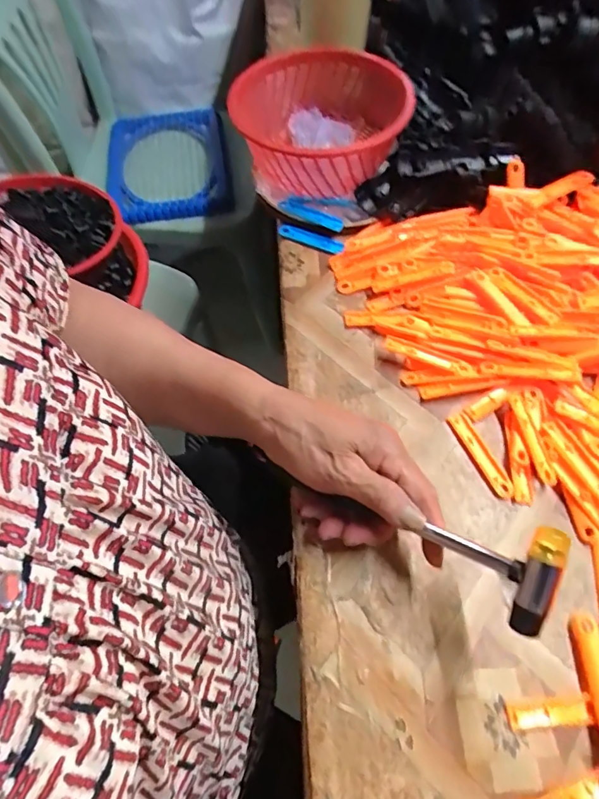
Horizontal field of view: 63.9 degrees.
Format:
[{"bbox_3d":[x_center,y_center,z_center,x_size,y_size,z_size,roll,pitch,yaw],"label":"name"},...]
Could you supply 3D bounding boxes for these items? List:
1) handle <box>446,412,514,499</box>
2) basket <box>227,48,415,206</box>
[{"bbox_3d":[0.147,0.044,0.387,0.017,0.006,0.077,-22,62,-11],"label":"handle"},{"bbox_3d":[0.024,-0.299,0.519,0.173,0.079,0.192,14,61,9],"label":"basket"}]

